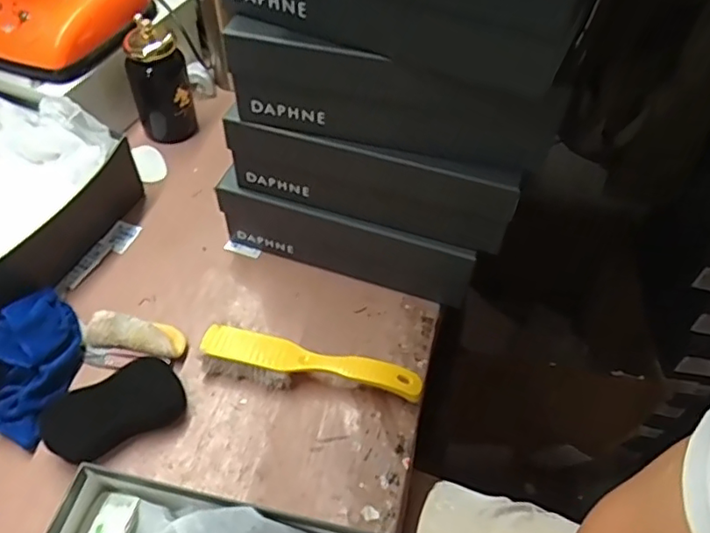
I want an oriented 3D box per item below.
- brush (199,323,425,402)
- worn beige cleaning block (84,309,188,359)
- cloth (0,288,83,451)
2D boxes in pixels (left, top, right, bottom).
[{"bbox_3d":[-0.046,0.105,0.615,0.224,0.048,0.044,13,52,7],"label":"brush"},{"bbox_3d":[-0.234,0.074,0.649,0.106,0.024,0.037,9,51,4],"label":"worn beige cleaning block"},{"bbox_3d":[-0.331,0.095,0.607,0.089,0.057,0.149,11,52,6],"label":"cloth"}]

